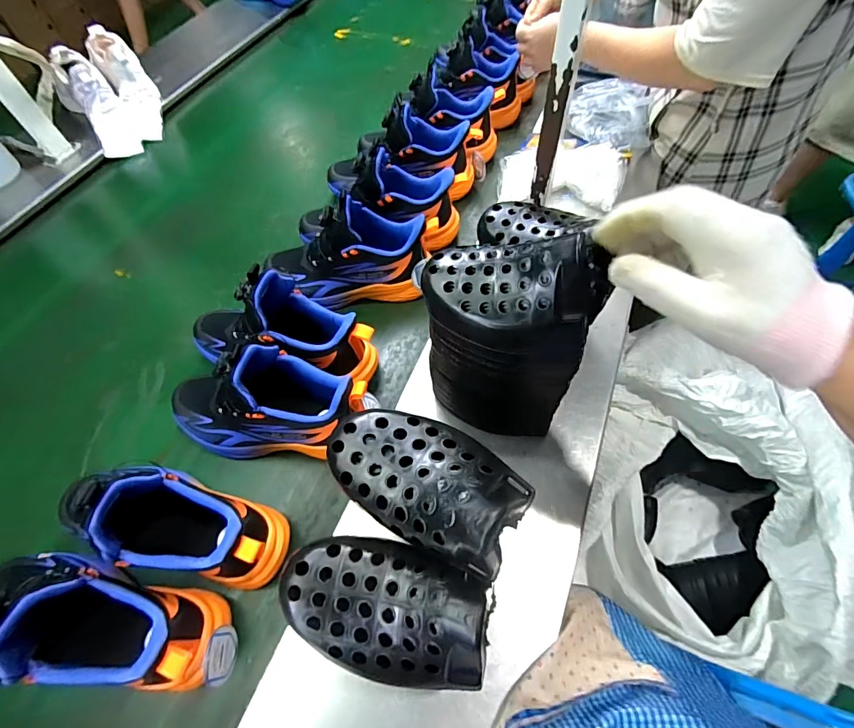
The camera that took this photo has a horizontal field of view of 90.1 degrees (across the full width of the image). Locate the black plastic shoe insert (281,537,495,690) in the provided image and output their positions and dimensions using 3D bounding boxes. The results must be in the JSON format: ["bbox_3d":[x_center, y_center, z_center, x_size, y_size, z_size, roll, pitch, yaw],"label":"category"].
[{"bbox_3d":[-0.031,0.163,0.280,0.139,0.051,0.087,6,60,6],"label":"black plastic shoe insert"}]

